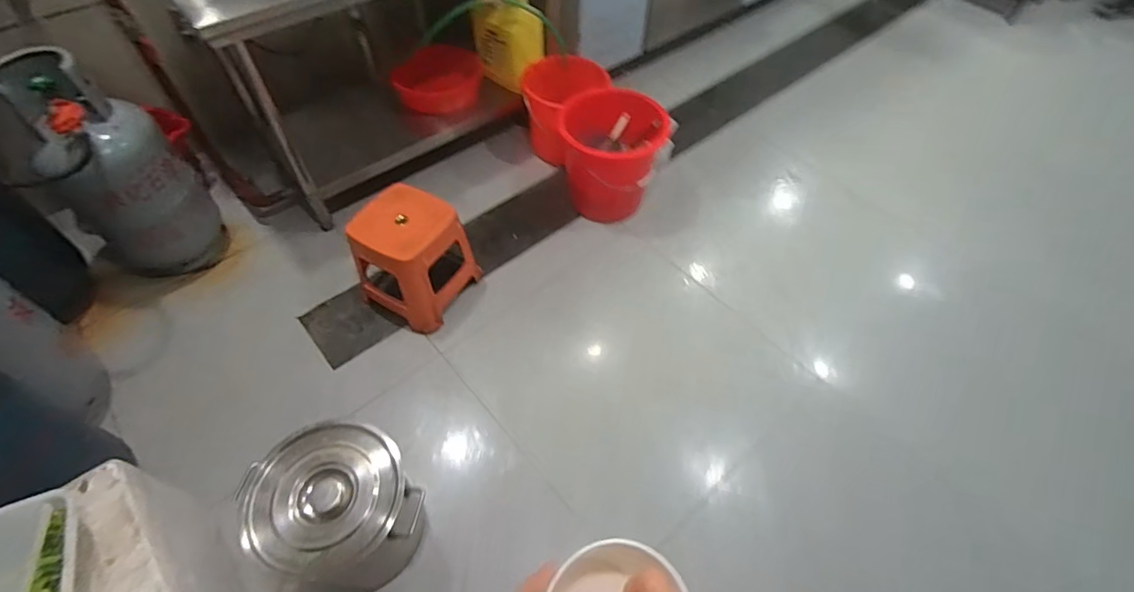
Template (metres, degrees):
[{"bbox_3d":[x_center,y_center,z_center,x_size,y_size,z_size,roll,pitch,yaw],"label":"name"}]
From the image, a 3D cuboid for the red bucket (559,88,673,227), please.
[{"bbox_3d":[0.163,-0.485,1.811,0.320,0.290,0.323,1,53,-1],"label":"red bucket"}]

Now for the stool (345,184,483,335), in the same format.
[{"bbox_3d":[-0.453,-0.118,1.543,0.282,0.309,0.294,27,58,18],"label":"stool"}]

